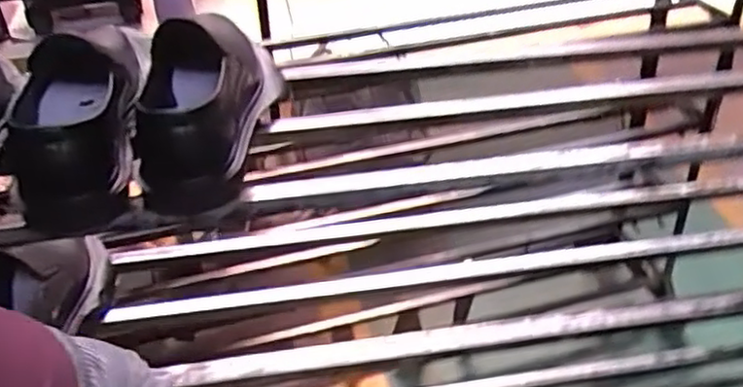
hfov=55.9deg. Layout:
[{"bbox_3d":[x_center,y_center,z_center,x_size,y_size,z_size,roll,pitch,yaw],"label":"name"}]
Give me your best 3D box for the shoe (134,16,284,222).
[{"bbox_3d":[-0.150,-0.101,0.665,0.107,0.113,0.255,-4,37,-3],"label":"shoe"}]

